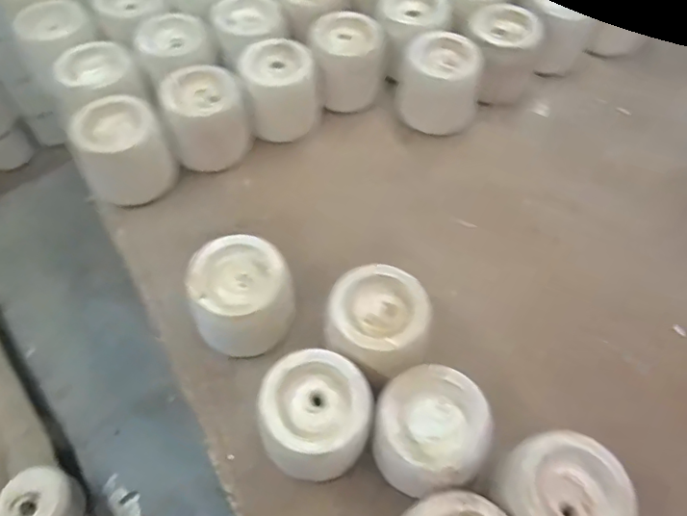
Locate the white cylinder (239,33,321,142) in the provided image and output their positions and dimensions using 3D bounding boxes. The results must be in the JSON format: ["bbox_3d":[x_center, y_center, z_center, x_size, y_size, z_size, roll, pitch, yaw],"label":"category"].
[{"bbox_3d":[-0.108,-0.293,0.958,0.130,0.114,0.136,-4,59,-3],"label":"white cylinder"}]

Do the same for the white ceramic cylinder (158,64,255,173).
[{"bbox_3d":[-0.225,-0.234,0.913,0.132,0.112,0.129,0,59,0],"label":"white ceramic cylinder"}]

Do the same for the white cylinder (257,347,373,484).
[{"bbox_3d":[-0.032,0.192,0.664,0.121,0.105,0.127,0,59,0],"label":"white cylinder"}]

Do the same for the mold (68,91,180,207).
[{"bbox_3d":[-0.343,-0.168,0.861,0.131,0.110,0.126,0,59,0],"label":"mold"}]

